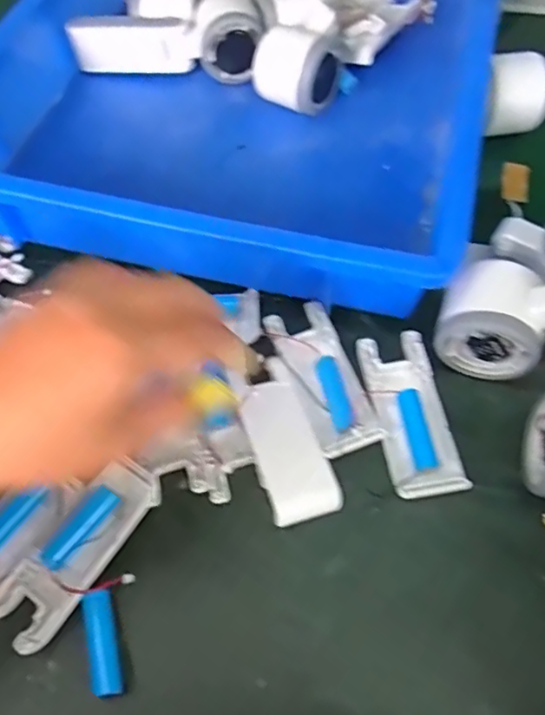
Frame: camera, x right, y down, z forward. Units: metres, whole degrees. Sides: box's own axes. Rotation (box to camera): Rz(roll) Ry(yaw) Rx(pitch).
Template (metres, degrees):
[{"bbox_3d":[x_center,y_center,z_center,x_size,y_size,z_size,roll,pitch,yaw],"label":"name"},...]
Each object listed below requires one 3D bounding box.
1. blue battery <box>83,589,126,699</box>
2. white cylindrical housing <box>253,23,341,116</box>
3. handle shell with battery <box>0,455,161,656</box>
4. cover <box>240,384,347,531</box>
[{"bbox_3d":[-0.086,0.147,0.300,0.014,0.016,0.050,-15,61,-5],"label":"blue battery"},{"bbox_3d":[0.021,-0.237,0.478,0.056,0.058,0.060,23,64,15],"label":"white cylindrical housing"},{"bbox_3d":[-0.107,0.104,0.319,0.041,0.018,0.105,31,67,18],"label":"handle shell with battery"},{"bbox_3d":[0.009,0.054,0.340,0.041,0.020,0.080,-20,63,-6],"label":"cover"}]

